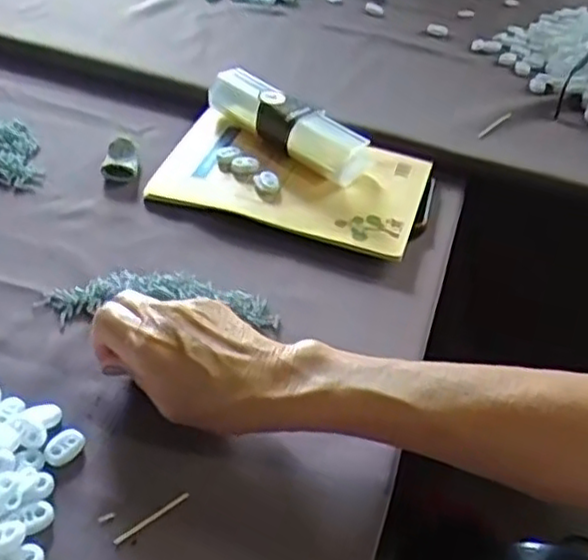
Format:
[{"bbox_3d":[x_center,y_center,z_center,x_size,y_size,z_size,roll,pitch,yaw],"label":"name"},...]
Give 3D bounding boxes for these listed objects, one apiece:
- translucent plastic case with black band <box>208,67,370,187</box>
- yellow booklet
[{"bbox_3d":[-0.012,-0.131,0.590,0.154,0.039,0.030,32,49,25],"label":"translucent plastic case with black band"},{"bbox_3d":[-0.001,-0.084,0.574,0.205,0.020,0.127,16,44,9],"label":"yellow booklet"}]

